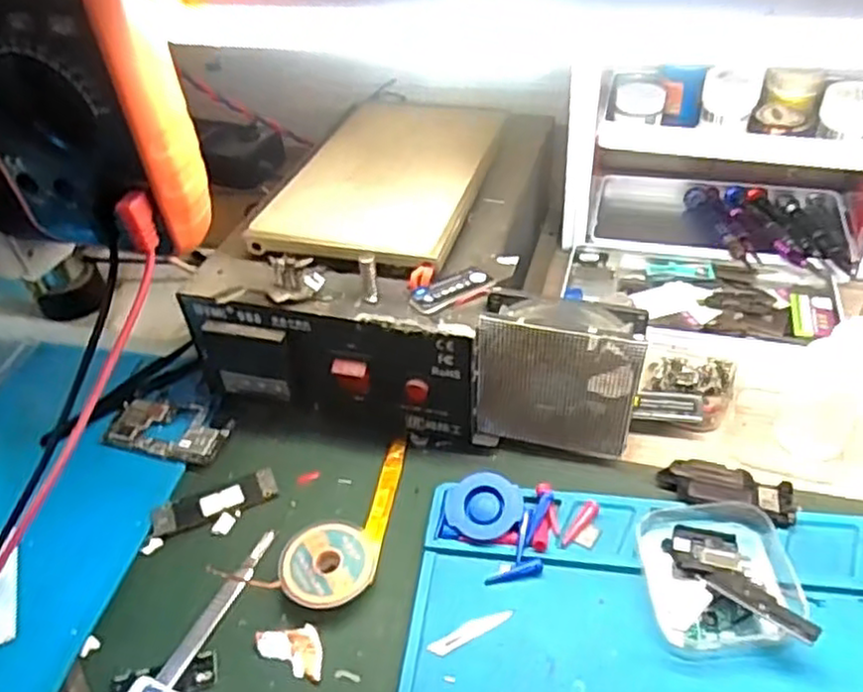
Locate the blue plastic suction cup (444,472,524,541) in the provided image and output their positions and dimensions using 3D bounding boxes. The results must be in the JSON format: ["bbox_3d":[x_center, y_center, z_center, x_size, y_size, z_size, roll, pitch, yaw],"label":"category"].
[{"bbox_3d":[0.026,0.080,0.351,0.036,0.010,0.032,14,66,15],"label":"blue plastic suction cup"}]

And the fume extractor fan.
[{"bbox_3d":[0.065,0.016,0.367,0.080,0.084,0.032,5,41,11],"label":"fume extractor fan"}]

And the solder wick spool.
[{"bbox_3d":[-0.049,0.105,0.337,0.043,0.015,0.043,-3,40,3],"label":"solder wick spool"}]

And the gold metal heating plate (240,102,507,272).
[{"bbox_3d":[-0.023,-0.108,0.435,0.107,0.009,0.181,11,44,14],"label":"gold metal heating plate"}]

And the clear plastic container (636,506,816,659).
[{"bbox_3d":[0.129,0.101,0.318,0.061,0.018,0.069,-2,40,4],"label":"clear plastic container"}]

